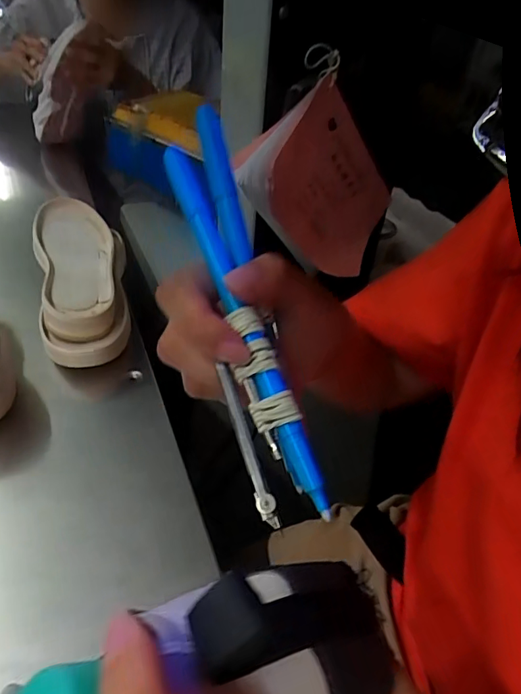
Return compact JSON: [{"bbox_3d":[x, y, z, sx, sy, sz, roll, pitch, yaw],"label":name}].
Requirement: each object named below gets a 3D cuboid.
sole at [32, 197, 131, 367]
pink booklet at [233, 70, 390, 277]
[{"bbox_3d":[-0.208,-0.088,0.590,0.104,0.061,0.256,-11,44,-16],"label":"sole"},{"bbox_3d":[0.066,-0.160,0.519,0.029,0.197,0.140,28,83,40],"label":"pink booklet"}]

